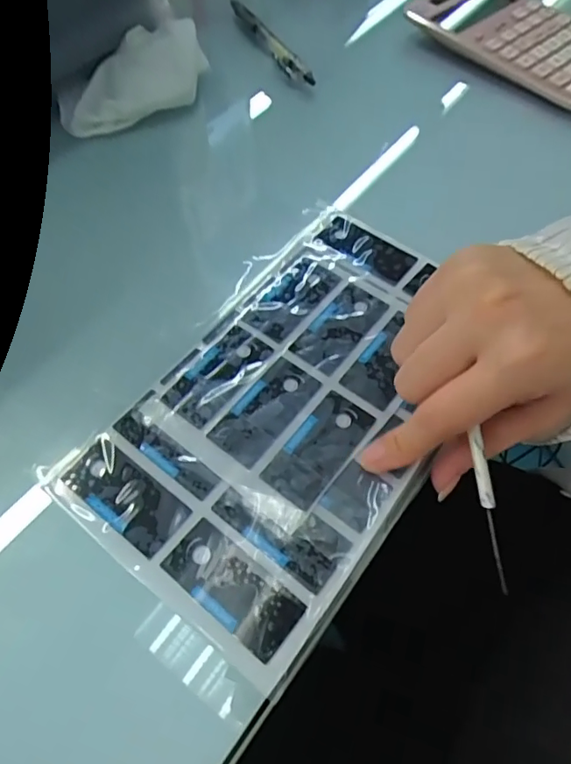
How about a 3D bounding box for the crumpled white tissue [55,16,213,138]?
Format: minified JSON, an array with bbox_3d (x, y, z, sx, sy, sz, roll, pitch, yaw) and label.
[{"bbox_3d":[-0.117,-0.232,0.400,0.111,0.034,0.081,-13,60,-8],"label":"crumpled white tissue"}]

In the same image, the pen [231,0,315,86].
[{"bbox_3d":[-0.014,-0.289,0.445,0.012,0.013,0.137,-24,62,-15],"label":"pen"}]

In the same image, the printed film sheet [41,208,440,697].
[{"bbox_3d":[0.011,0.006,0.268,0.133,0.005,0.227,34,64,18],"label":"printed film sheet"}]

